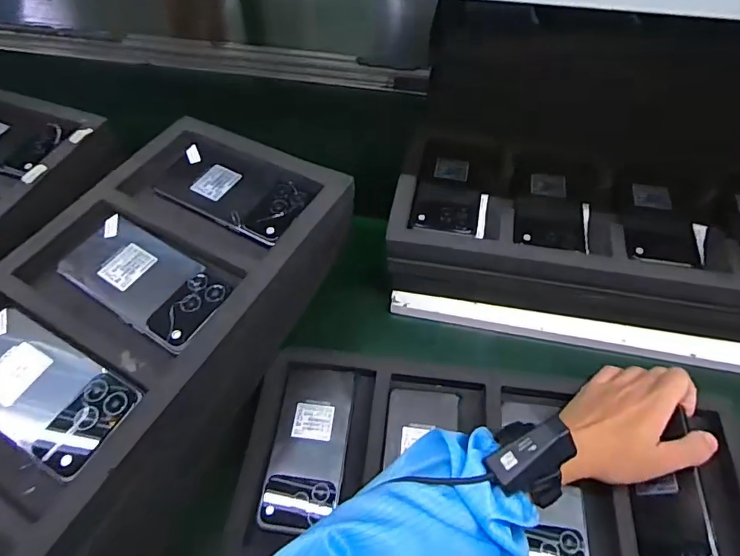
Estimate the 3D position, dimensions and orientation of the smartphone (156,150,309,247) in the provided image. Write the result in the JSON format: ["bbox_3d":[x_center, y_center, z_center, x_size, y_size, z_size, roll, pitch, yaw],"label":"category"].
[{"bbox_3d":[-0.133,-0.083,0.458,0.147,0.010,0.071,25,59,18],"label":"smartphone"}]

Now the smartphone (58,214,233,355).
[{"bbox_3d":[-0.194,-0.001,0.407,0.159,0.010,0.073,29,61,20],"label":"smartphone"}]

